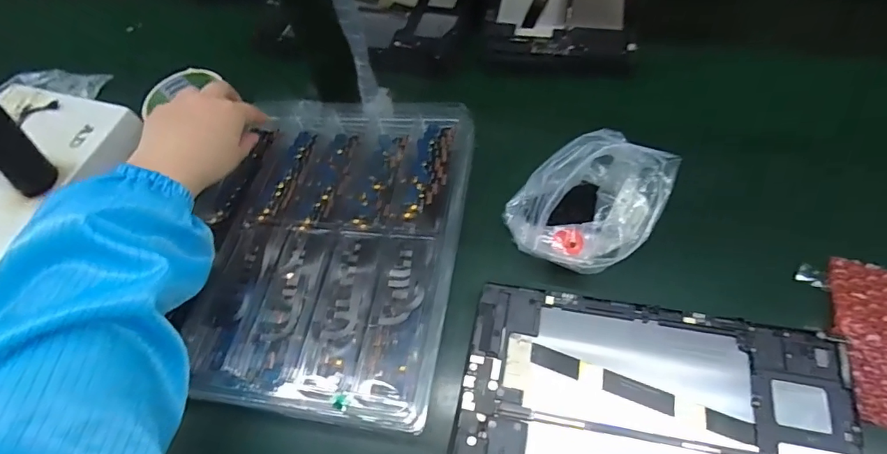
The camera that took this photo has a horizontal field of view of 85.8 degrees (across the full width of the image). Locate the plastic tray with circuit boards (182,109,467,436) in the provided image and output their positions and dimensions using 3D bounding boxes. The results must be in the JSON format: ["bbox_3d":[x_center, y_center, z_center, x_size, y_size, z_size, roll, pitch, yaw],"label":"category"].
[{"bbox_3d":[-0.101,0.006,0.397,0.224,0.038,0.279,7,60,9],"label":"plastic tray with circuit boards"}]

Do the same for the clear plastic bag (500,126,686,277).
[{"bbox_3d":[0.111,-0.020,0.355,0.115,0.062,0.072,-28,61,-12],"label":"clear plastic bag"}]

